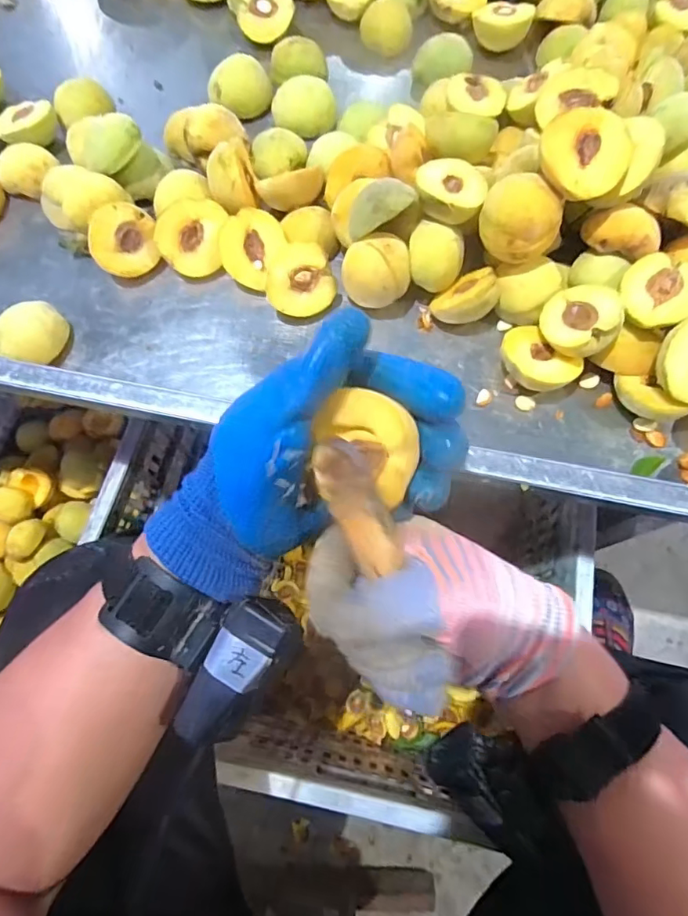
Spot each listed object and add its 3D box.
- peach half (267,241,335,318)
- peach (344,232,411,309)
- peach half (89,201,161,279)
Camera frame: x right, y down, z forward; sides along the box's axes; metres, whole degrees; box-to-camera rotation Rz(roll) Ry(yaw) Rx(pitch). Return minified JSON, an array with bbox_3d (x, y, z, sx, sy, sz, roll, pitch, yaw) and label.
[{"bbox_3d":[-0.040,-0.148,0.435,0.055,0.028,0.056,-22,109,-15],"label":"peach half"},{"bbox_3d":[0.026,-0.148,0.421,0.051,0.053,0.040,-7,70,0],"label":"peach"},{"bbox_3d":[-0.189,-0.185,0.444,0.055,0.025,0.055,-32,115,-19],"label":"peach half"}]

